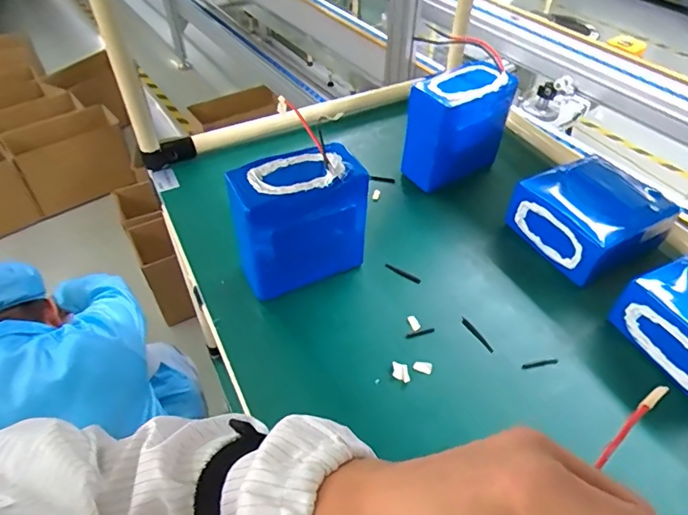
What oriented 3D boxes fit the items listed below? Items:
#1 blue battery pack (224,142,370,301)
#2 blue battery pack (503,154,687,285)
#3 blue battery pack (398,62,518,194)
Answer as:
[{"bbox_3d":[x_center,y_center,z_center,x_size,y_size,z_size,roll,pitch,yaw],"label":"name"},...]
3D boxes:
[{"bbox_3d":[-0.053,-0.034,0.605,0.155,0.167,0.088,-15,49,-14],"label":"blue battery pack"},{"bbox_3d":[0.328,-0.050,0.660,0.142,0.099,0.149,-21,51,-19],"label":"blue battery pack"},{"bbox_3d":[0.168,-0.190,0.734,0.136,0.156,0.092,-28,53,-24],"label":"blue battery pack"}]

